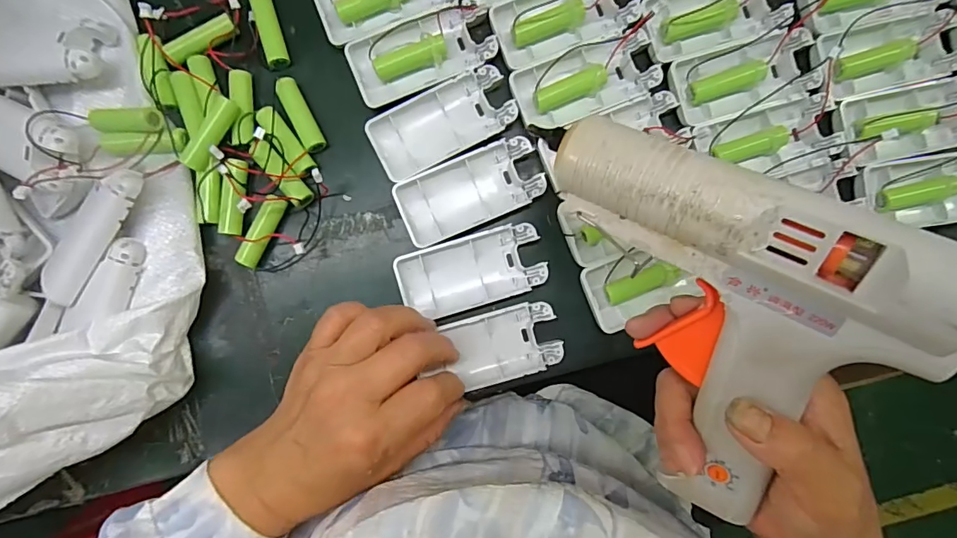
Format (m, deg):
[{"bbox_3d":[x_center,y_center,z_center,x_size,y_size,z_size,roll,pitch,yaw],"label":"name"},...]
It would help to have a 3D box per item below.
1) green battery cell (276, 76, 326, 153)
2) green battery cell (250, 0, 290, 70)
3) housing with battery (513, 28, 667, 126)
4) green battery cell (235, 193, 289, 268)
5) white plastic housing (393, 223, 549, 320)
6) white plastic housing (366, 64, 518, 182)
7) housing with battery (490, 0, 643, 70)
[{"bbox_3d":[-0.118,-0.102,0.319,0.013,0.012,0.050,-27,89,-1],"label":"green battery cell"},{"bbox_3d":[-0.140,-0.160,0.321,0.014,0.014,0.051,-16,89,-1],"label":"green battery cell"},{"bbox_3d":[0.071,-0.122,0.315,0.091,0.020,0.045,-19,89,-1],"label":"housing with battery"},{"bbox_3d":[-0.143,-0.025,0.317,0.014,0.013,0.050,26,89,0],"label":"green battery cell"},{"bbox_3d":[-0.004,0.002,0.316,0.093,0.012,0.046,-17,89,-1],"label":"white plastic housing"},{"bbox_3d":[-0.024,-0.097,0.320,0.093,0.017,0.042,-27,89,-1],"label":"white plastic housing"},{"bbox_3d":[0.056,-0.167,0.320,0.093,0.016,0.039,-19,89,-1],"label":"housing with battery"}]

